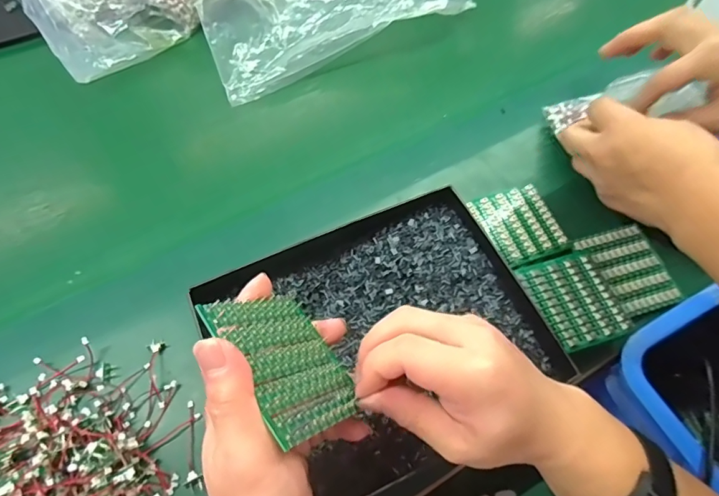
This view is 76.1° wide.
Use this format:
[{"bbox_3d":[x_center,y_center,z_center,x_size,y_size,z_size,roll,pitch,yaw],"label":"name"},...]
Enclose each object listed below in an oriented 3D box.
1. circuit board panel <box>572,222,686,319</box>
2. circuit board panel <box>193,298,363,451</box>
[{"bbox_3d":[0.267,0.019,0.452,0.067,0.006,0.088,-20,64,-13],"label":"circuit board panel"},{"bbox_3d":[-0.040,0.063,0.263,0.004,0.079,0.087,-48,68,20],"label":"circuit board panel"}]

